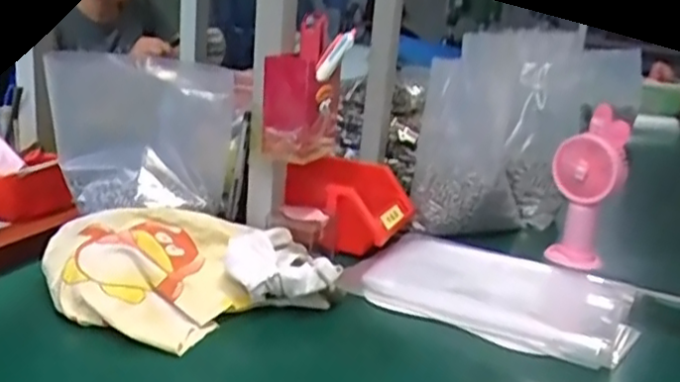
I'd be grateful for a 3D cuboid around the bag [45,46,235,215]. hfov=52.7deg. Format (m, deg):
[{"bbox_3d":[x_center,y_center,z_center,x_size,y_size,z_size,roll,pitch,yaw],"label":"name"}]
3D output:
[{"bbox_3d":[-0.200,-0.056,0.696,0.182,0.155,0.045,7,14,8],"label":"bag"}]

